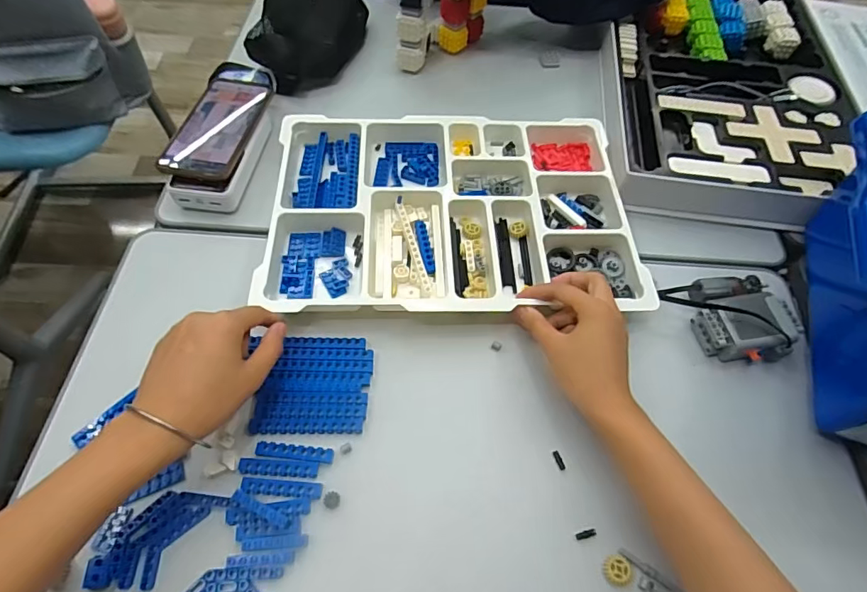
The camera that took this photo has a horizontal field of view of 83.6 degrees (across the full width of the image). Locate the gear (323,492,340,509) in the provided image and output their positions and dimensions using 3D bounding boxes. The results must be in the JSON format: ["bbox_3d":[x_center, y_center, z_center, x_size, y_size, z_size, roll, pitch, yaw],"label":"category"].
[{"bbox_3d":[-0.081,0.163,0.387,0.013,0.004,0.013,-2,59,-4],"label":"gear"}]

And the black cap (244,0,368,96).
[{"bbox_3d":[-0.162,-0.368,0.657,0.123,0.071,0.219,7,59,1],"label":"black cap"}]

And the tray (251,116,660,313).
[{"bbox_3d":[0.018,-0.095,0.521,0.371,0.032,0.256,-1,59,-4],"label":"tray"}]

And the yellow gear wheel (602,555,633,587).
[{"bbox_3d":[0.141,0.210,0.370,0.021,0.004,0.020,1,59,-2],"label":"yellow gear wheel"}]

